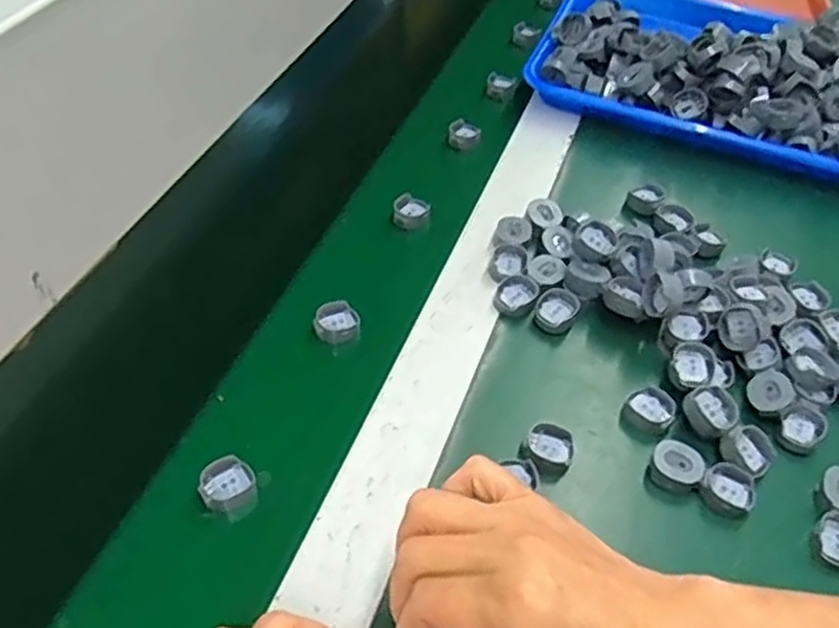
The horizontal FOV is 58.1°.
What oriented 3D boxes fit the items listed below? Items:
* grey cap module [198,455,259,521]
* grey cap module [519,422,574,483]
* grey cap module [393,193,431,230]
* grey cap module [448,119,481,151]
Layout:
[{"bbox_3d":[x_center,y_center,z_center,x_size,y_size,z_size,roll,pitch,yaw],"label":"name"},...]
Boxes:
[{"bbox_3d":[-0.106,0.097,0.421,0.029,0.018,0.028,-19,53,-18],"label":"grey cap module"},{"bbox_3d":[0.074,0.078,0.433,0.027,0.012,0.031,25,53,18],"label":"grey cap module"},{"bbox_3d":[-0.006,-0.079,0.583,0.028,0.009,0.032,6,49,3],"label":"grey cap module"},{"bbox_3d":[0.039,-0.155,0.650,0.027,0.016,0.027,7,49,4],"label":"grey cap module"}]

